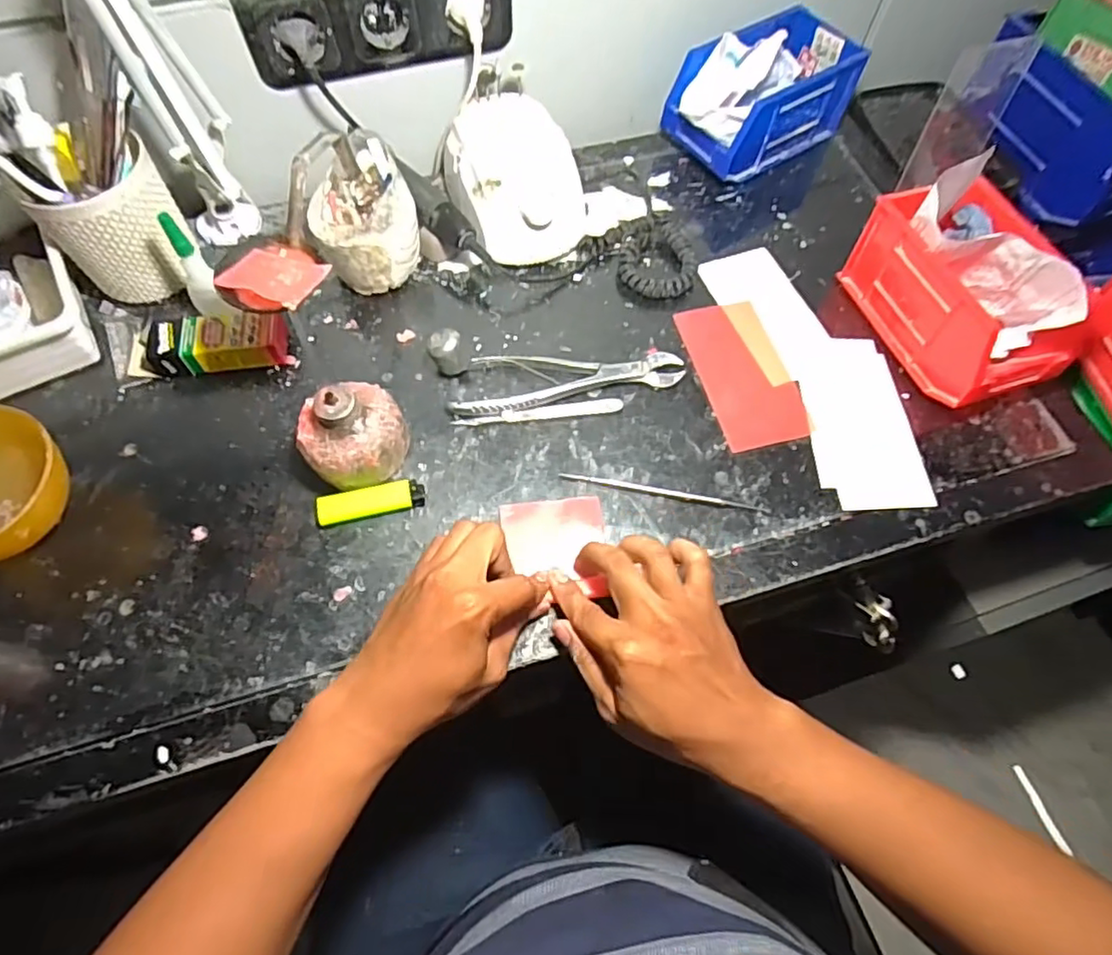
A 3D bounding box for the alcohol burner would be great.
[{"bbox_3d":[-0.151,-0.034,0.464,0.079,0.075,0.068,-17,66,-10],"label":"alcohol burner"}]

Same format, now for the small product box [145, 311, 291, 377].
[{"bbox_3d":[-0.282,-0.110,0.522,0.106,0.030,0.044,-8,65,-6],"label":"small product box"}]

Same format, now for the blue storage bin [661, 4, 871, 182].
[{"bbox_3d":[0.201,-0.381,0.635,0.183,0.091,0.102,-30,69,-16],"label":"blue storage bin"}]

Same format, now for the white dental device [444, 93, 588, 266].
[{"bbox_3d":[-0.034,-0.263,0.568,0.108,0.076,0.137,-15,66,-9],"label":"white dental device"}]

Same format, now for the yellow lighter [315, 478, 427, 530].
[{"bbox_3d":[-0.139,0.018,0.471,0.078,0.012,0.023,-13,66,-8],"label":"yellow lighter"}]

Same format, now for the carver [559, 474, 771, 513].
[{"bbox_3d":[0.084,0.011,0.487,0.160,0.004,0.008,11,64,3],"label":"carver"}]

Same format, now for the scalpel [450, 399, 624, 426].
[{"bbox_3d":[-0.014,-0.053,0.515,0.137,0.004,0.012,-7,65,-6],"label":"scalpel"}]

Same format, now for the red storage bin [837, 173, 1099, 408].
[{"bbox_3d":[0.336,-0.151,0.523,0.096,0.096,0.172,-17,66,-10],"label":"red storage bin"}]

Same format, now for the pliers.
[{"bbox_3d":[0.008,-0.087,0.527,0.194,0.012,0.053,-10,65,-7],"label":"pliers"}]

